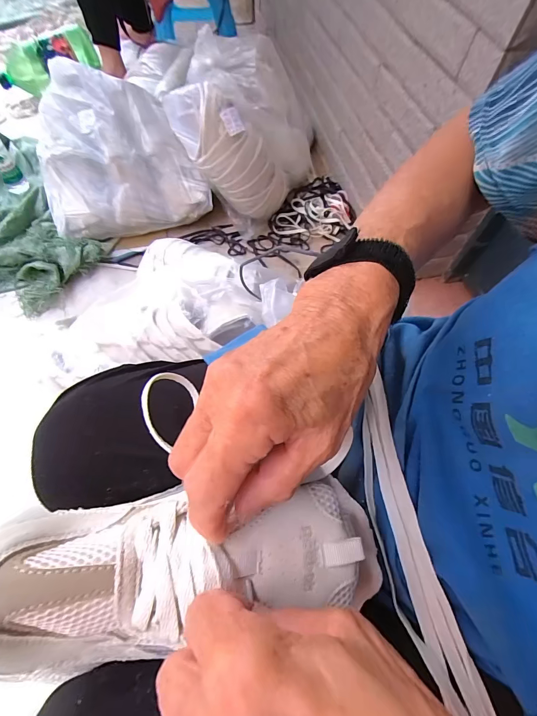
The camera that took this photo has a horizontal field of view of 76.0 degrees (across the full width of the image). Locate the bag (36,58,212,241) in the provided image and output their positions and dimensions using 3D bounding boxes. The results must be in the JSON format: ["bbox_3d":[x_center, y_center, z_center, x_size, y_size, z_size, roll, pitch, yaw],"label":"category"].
[{"bbox_3d":[-0.393,-0.533,0.894,0.383,0.238,0.331,-15,64,-10],"label":"bag"}]

